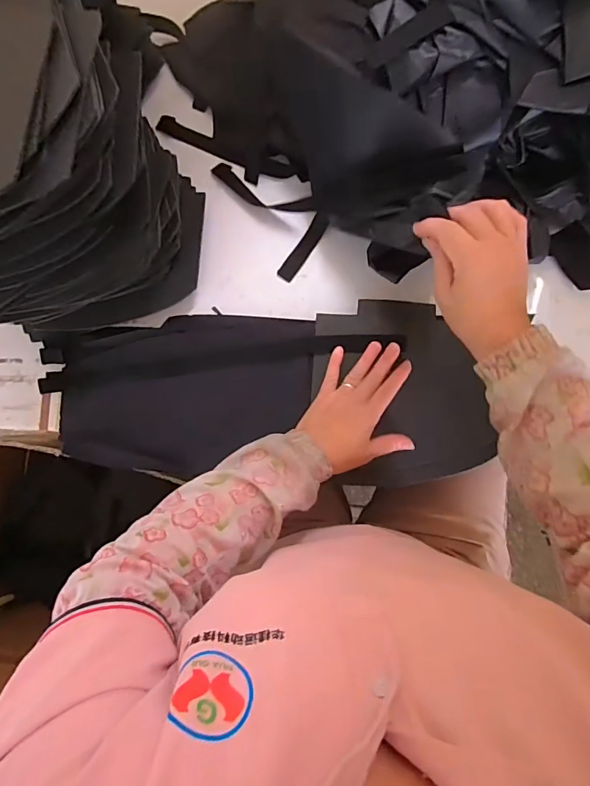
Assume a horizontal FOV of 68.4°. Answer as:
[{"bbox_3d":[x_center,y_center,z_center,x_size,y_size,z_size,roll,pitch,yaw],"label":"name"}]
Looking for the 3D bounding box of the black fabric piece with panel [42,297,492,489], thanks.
[{"bbox_3d":[-0.044,0.008,0.531,0.517,0.028,0.210,-3,88,5],"label":"black fabric piece with panel"}]

